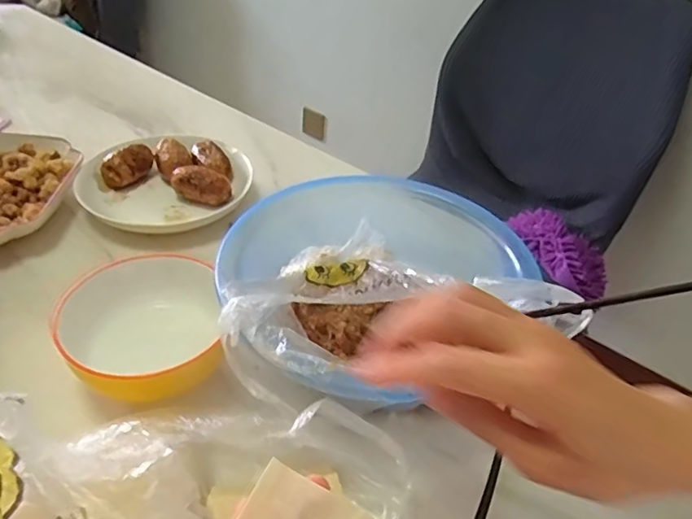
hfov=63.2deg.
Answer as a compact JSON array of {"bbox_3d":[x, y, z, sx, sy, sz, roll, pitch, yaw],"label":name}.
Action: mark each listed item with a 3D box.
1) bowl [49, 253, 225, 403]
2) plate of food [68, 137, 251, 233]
[{"bbox_3d":[-0.152,0.053,0.425,0.109,0.058,0.111,-3,41,-11],"label":"bowl"},{"bbox_3d":[-0.198,-0.088,0.620,0.181,0.043,0.148,-20,47,-28],"label":"plate of food"}]

